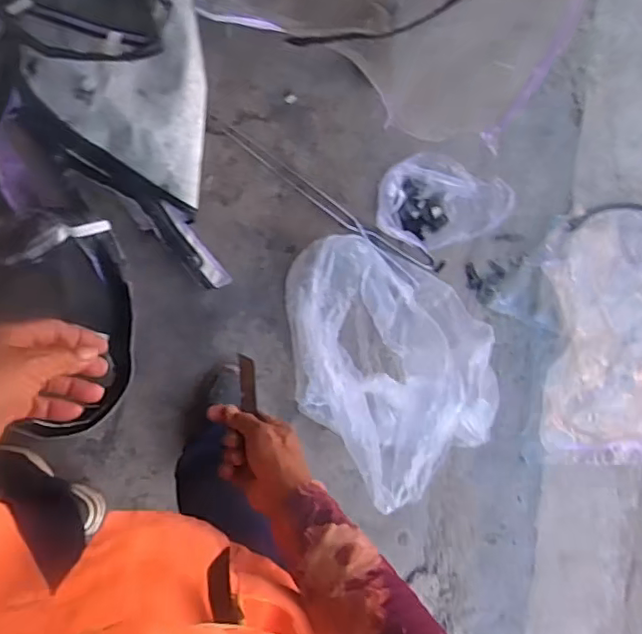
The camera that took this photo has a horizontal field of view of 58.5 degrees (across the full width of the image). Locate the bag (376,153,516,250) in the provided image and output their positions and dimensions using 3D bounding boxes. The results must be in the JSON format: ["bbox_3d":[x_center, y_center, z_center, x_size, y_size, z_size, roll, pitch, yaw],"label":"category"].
[{"bbox_3d":[0.244,-0.243,1.213,0.222,0.216,0.168,20,89,-7],"label":"bag"}]

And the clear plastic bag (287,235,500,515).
[{"bbox_3d":[0.154,0.075,1.210,0.404,0.233,0.523,-23,94,-6],"label":"clear plastic bag"}]

